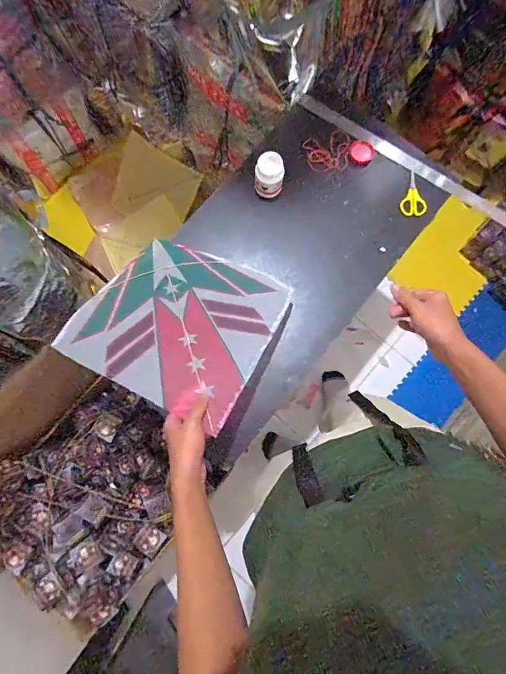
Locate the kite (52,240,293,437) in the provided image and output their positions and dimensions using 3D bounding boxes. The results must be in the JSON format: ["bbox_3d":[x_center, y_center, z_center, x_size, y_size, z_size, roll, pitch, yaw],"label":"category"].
[{"bbox_3d":[-0.130,-0.038,0.704,0.329,0.018,0.320,25,57,14],"label":"kite"}]

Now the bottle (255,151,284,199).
[{"bbox_3d":[0.033,-0.336,0.805,0.057,0.076,0.056,0,79,1],"label":"bottle"}]

